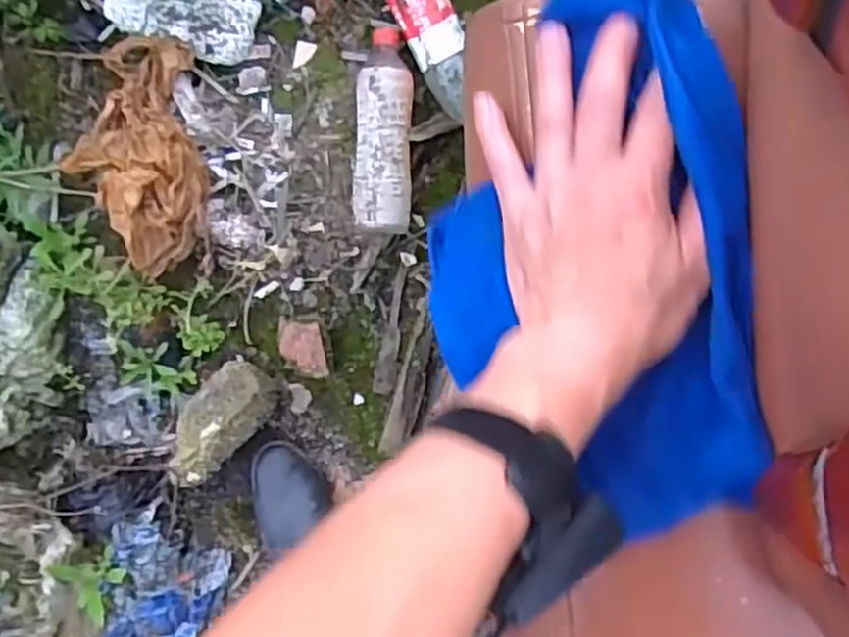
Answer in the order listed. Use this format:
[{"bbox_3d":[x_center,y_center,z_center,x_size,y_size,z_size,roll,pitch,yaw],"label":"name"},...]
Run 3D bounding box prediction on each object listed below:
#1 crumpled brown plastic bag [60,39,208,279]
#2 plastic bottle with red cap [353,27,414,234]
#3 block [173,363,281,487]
[{"bbox_3d":[-0.319,-0.177,0.866,0.130,0.089,0.248,-3,98,3],"label":"crumpled brown plastic bag"},{"bbox_3d":[-0.047,-0.213,0.889,0.064,0.053,0.226,1,98,3],"label":"plastic bottle with red cap"},{"bbox_3d":[-0.249,0.121,0.939,0.087,0.088,0.139,45,97,-4],"label":"block"}]

